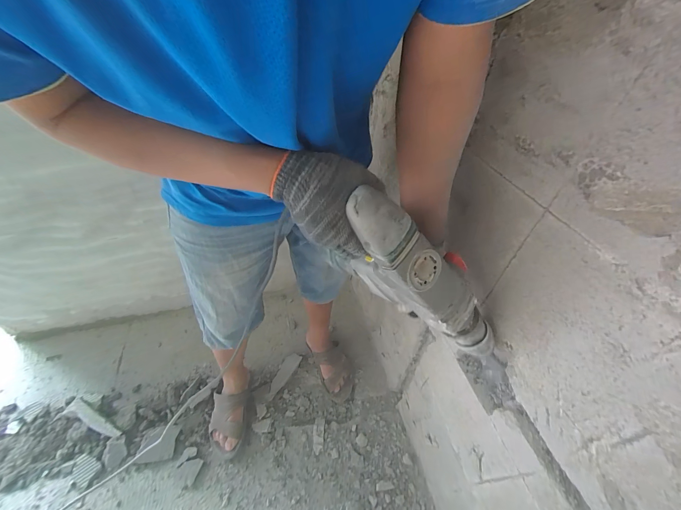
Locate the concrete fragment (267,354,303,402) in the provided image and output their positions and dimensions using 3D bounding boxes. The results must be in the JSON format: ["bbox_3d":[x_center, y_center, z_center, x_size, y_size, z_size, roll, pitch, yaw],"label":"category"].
[{"bbox_3d":[-0.203,0.427,1.025,0.053,0.017,0.174,19,49,14],"label":"concrete fragment"}]

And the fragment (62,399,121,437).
[{"bbox_3d":[-0.750,0.505,0.884,0.214,0.043,0.039,20,49,15],"label":"fragment"}]

